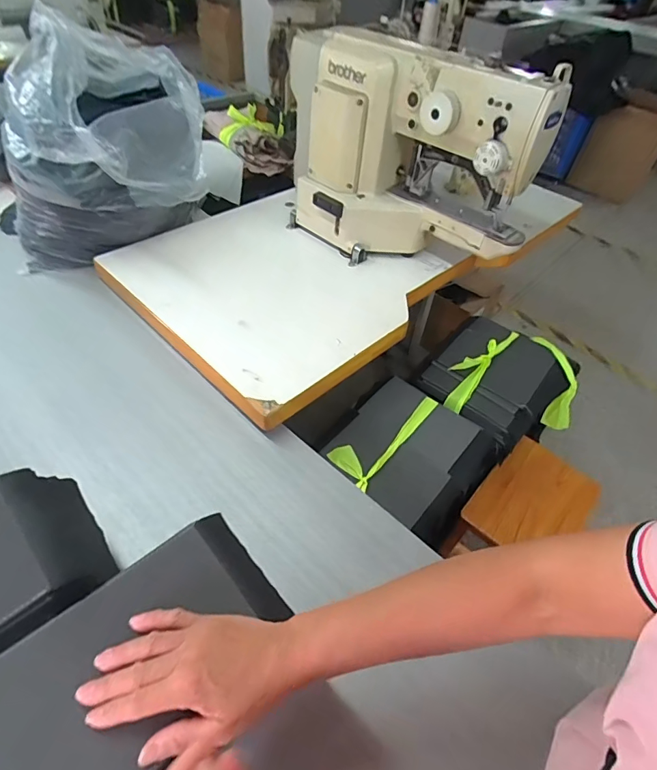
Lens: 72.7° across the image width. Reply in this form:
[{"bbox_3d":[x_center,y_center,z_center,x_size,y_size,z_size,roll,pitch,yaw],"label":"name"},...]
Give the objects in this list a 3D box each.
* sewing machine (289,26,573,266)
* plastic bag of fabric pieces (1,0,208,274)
[{"bbox_3d":[0.128,-0.435,0.901,0.544,0.389,0.158,32,52,21],"label":"sewing machine"},{"bbox_3d":[-0.469,-0.505,0.951,0.400,0.355,0.471,-2,48,-8],"label":"plastic bag of fabric pieces"}]

